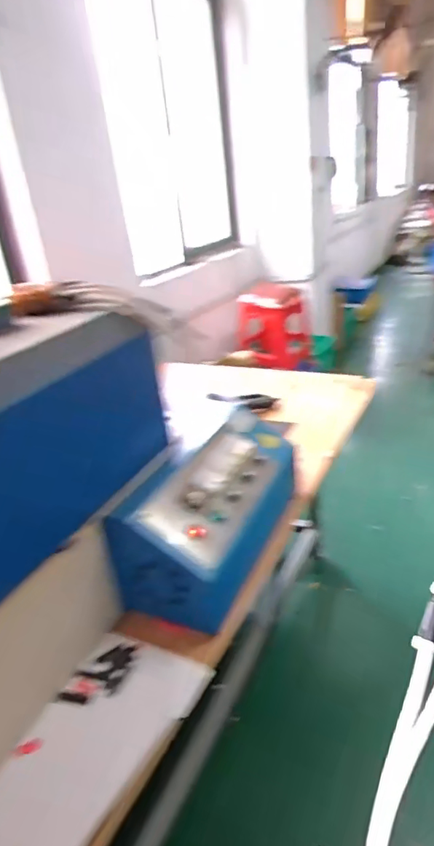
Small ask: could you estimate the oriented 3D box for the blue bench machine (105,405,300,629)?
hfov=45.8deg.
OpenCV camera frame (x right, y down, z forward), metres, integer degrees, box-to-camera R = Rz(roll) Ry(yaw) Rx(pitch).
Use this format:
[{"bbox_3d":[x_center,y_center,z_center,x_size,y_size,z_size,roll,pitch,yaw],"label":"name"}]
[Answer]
[{"bbox_3d":[0.005,0.189,1.084,0.178,0.247,0.506,9,29,30],"label":"blue bench machine"}]

